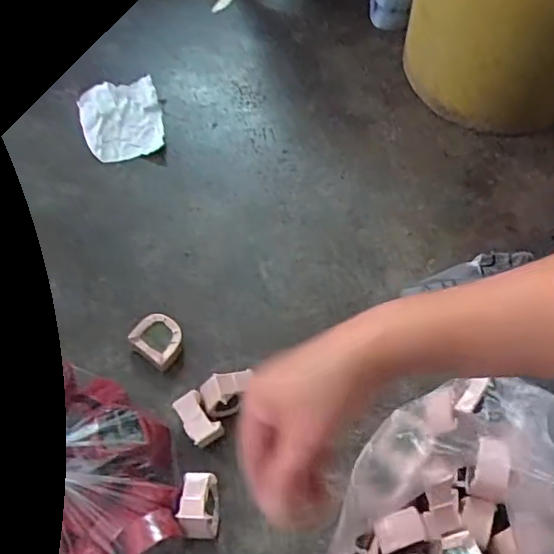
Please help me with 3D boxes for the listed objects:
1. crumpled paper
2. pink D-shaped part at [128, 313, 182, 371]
[{"bbox_3d":[-0.191,-0.193,0.696,0.095,0.018,0.111,-13,64,-8],"label":"crumpled paper"},{"bbox_3d":[-0.118,0.062,0.566,0.045,0.028,0.043,35,68,15],"label":"pink D-shaped part"}]

